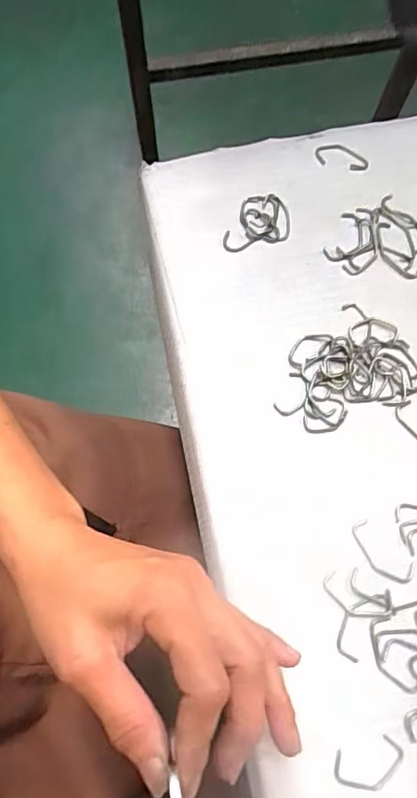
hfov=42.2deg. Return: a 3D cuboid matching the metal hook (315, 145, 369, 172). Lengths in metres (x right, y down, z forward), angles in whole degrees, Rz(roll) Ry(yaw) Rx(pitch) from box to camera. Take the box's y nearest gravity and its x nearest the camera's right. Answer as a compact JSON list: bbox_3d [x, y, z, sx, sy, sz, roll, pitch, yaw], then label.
[{"bbox_3d":[0.098,-0.177,0.396,0.039,0.004,0.018,16,71,7],"label":"metal hook"}]

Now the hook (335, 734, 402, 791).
[{"bbox_3d":[0.081,0.183,0.269,0.036,0.004,0.021,-15,70,-5],"label":"hook"}]

